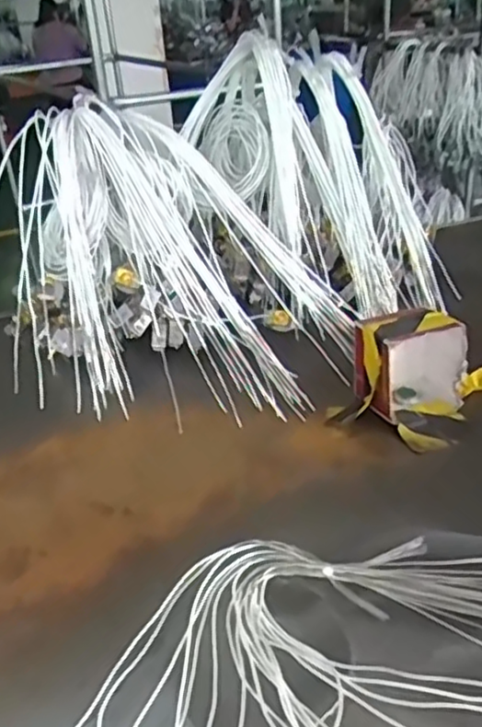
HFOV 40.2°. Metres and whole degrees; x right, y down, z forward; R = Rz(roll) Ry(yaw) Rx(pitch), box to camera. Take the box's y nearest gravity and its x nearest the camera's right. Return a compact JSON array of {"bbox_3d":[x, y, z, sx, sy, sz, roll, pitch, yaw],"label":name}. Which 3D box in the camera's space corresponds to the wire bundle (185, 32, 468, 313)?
[{"bbox_3d":[0.115,-0.270,0.997,0.511,0.267,0.116,48,49,6],"label":"wire bundle"}]

